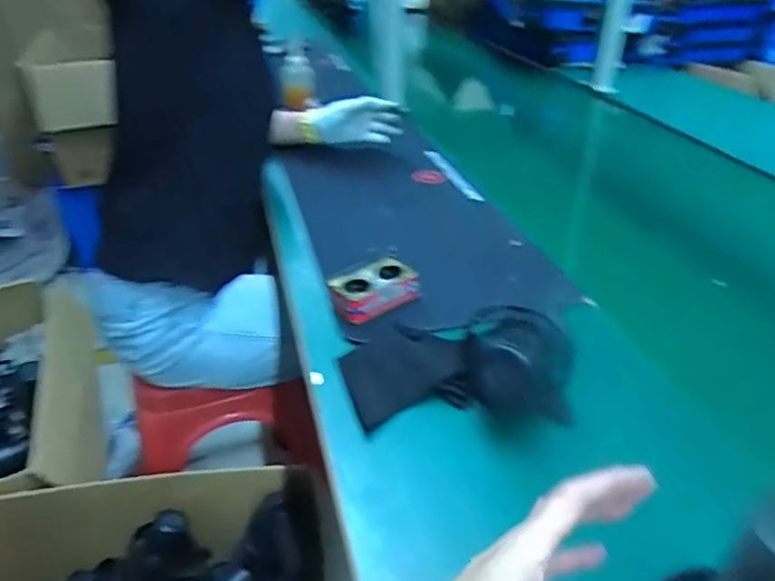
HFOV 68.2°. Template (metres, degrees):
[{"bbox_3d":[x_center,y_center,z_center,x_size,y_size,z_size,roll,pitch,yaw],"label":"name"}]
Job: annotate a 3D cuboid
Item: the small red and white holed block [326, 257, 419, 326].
[{"bbox_3d":[-0.017,-0.002,0.678,0.099,0.033,0.064,-23,39,-33],"label":"small red and white holed block"}]

